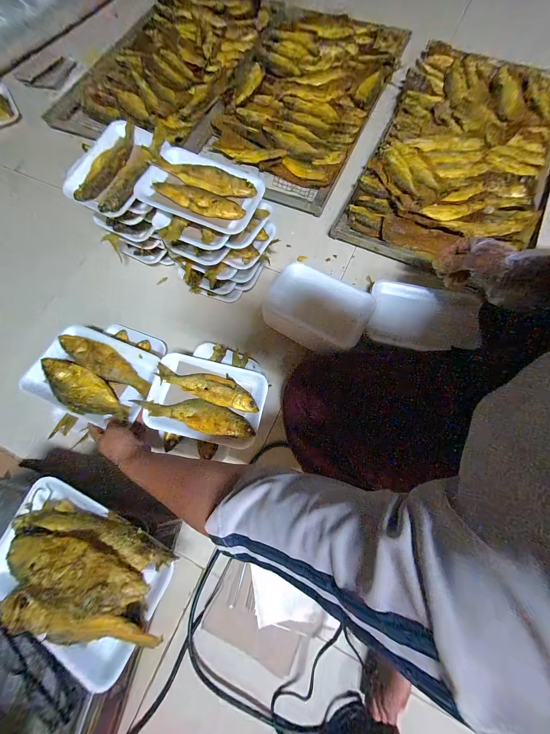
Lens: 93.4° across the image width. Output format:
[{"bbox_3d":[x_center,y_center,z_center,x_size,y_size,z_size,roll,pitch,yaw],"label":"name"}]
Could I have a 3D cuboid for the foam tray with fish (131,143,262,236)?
[{"bbox_3d":[-0.127,-0.295,0.433,0.195,0.032,0.129,19,72,6],"label":"foam tray with fish"}]

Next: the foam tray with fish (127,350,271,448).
[{"bbox_3d":[-0.114,0.056,0.441,0.186,0.033,0.129,12,71,3],"label":"foam tray with fish"}]

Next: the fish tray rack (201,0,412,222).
[{"bbox_3d":[0.078,-0.801,0.747,0.431,0.042,0.780,23,72,7],"label":"fish tray rack"}]

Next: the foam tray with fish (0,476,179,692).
[{"bbox_3d":[-0.241,0.247,0.298,0.234,0.070,0.148,24,72,7],"label":"foam tray with fish"}]

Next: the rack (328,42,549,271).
[{"bbox_3d":[0.484,-0.553,0.672,0.422,0.066,0.746,24,72,8],"label":"rack"}]

